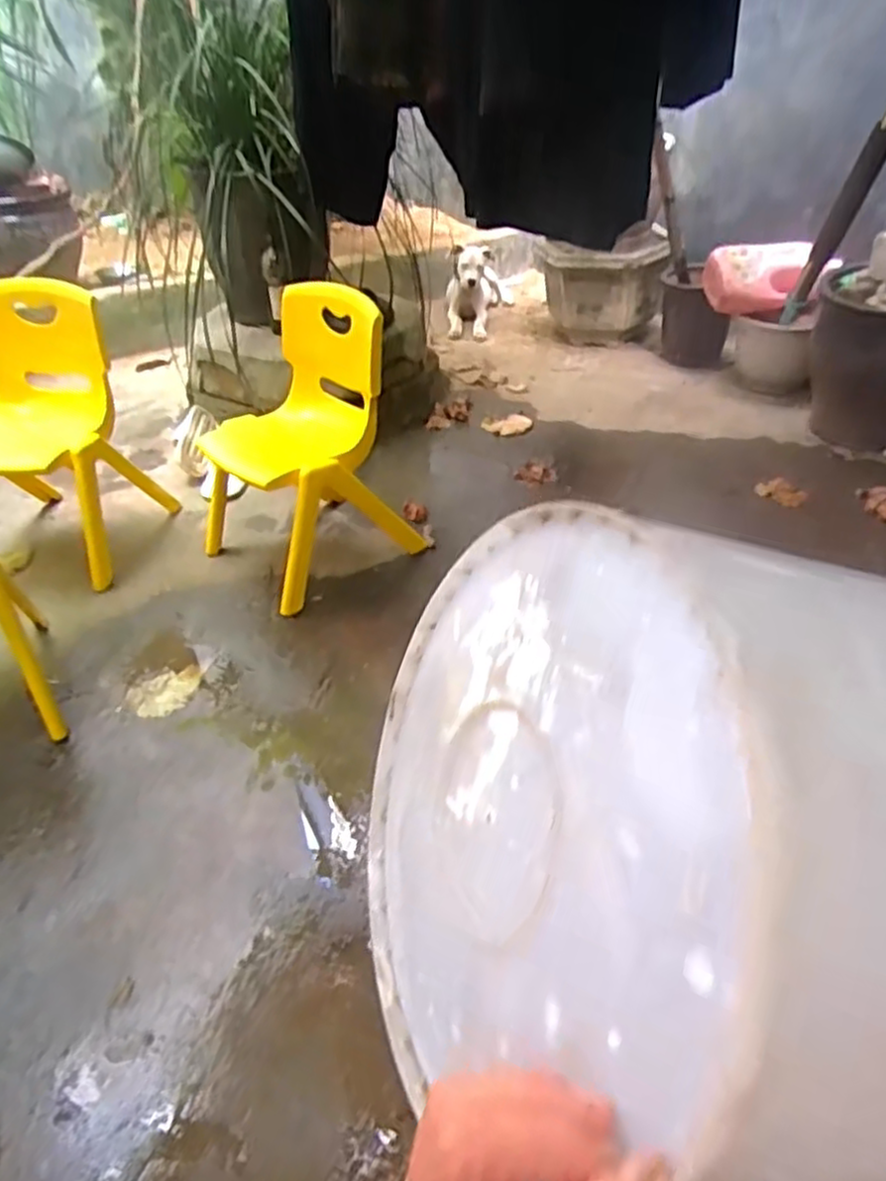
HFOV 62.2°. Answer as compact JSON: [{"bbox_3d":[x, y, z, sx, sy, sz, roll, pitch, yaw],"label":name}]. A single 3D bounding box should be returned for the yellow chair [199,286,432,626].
[{"bbox_3d":[-0.270,-0.267,1.370,0.328,0.483,0.293,-24,42,-27],"label":"yellow chair"}]

